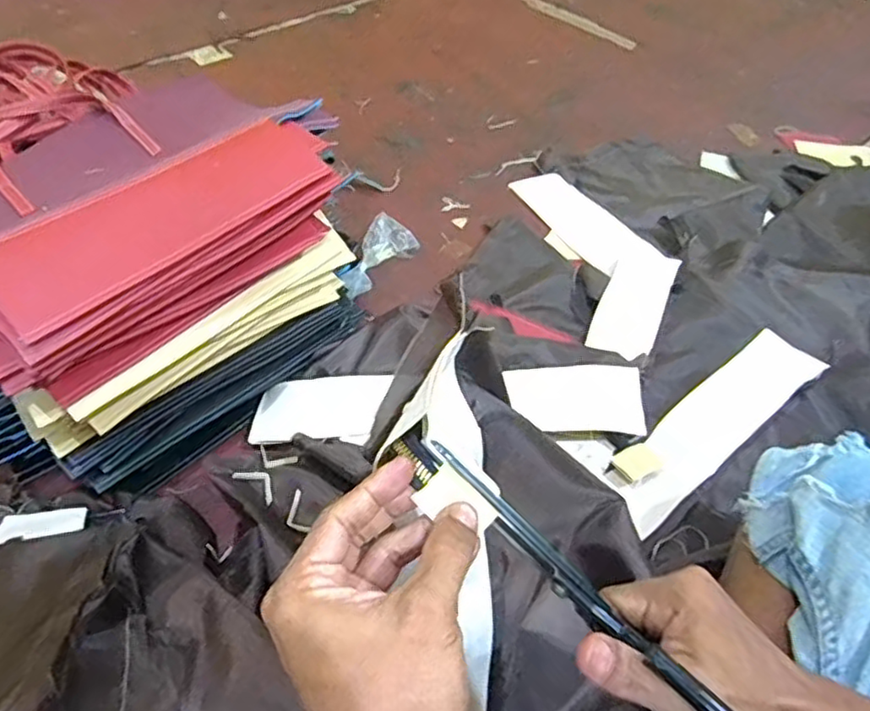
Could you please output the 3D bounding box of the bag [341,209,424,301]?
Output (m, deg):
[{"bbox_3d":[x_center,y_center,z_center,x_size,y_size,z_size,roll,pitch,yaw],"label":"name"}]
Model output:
[{"bbox_3d":[-0.082,-0.123,0.849,0.063,0.035,0.147,24,53,18],"label":"bag"}]

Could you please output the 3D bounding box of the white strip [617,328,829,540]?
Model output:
[{"bbox_3d":[0.274,0.064,0.647,0.313,0.016,0.076,-30,40,-29],"label":"white strip"}]

